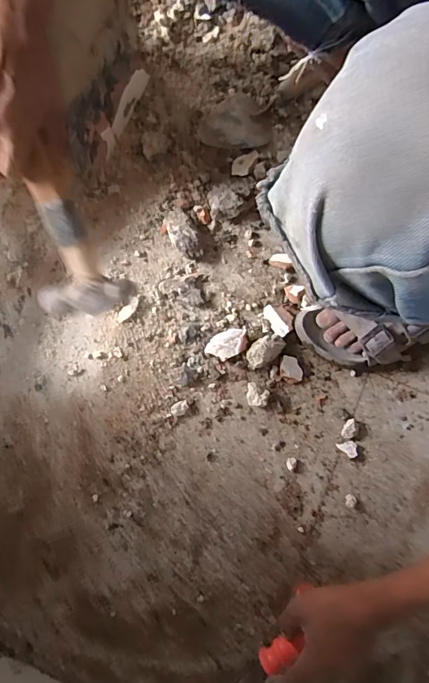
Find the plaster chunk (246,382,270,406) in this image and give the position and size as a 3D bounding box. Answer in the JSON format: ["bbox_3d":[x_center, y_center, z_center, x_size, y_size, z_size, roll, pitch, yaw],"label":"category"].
[{"bbox_3d":[0.060,0.073,0.586,0.030,0.021,0.033,0,77,1],"label":"plaster chunk"}]

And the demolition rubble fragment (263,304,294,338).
[{"bbox_3d":[0.094,-0.033,0.605,0.032,0.011,0.052,-33,63,-3],"label":"demolition rubble fragment"}]

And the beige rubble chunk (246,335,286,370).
[{"bbox_3d":[0.071,0.013,0.591,0.057,0.023,0.034,-30,78,-5],"label":"beige rubble chunk"}]

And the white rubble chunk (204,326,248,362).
[{"bbox_3d":[0.018,0.004,0.600,0.061,0.016,0.037,-25,78,-4],"label":"white rubble chunk"}]

